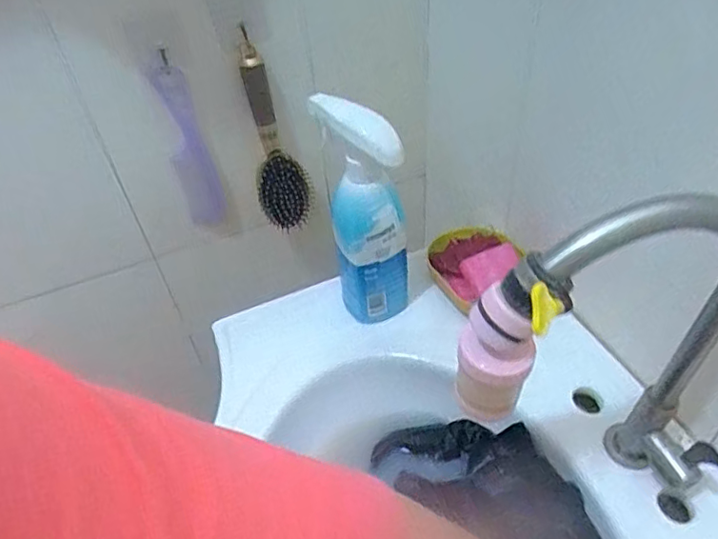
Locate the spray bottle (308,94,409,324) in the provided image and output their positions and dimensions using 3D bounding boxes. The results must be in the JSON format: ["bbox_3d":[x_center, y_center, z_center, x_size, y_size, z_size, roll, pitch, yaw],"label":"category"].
[{"bbox_3d":[0.005,-0.051,0.555,0.068,0.226,0.085,-13,46,-6],"label":"spray bottle"}]

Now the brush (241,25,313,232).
[{"bbox_3d":[-0.096,-0.150,0.673,0.060,0.227,0.053,5,47,11],"label":"brush"}]

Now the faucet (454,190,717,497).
[{"bbox_3d":[0.155,0.077,0.373,0.184,0.281,0.055,-6,46,1],"label":"faucet"}]

